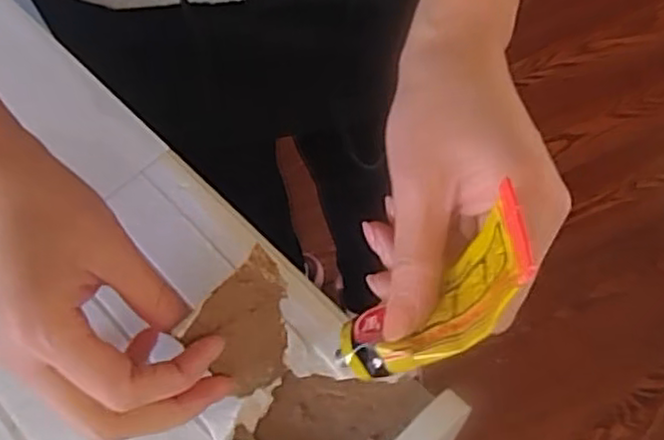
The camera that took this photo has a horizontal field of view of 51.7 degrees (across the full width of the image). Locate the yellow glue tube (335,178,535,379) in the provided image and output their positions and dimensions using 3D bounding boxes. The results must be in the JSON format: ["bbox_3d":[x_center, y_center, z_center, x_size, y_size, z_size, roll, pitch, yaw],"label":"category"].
[{"bbox_3d":[0.039,0.031,0.247,0.028,0.093,0.034,5,52,-44],"label":"yellow glue tube"}]

